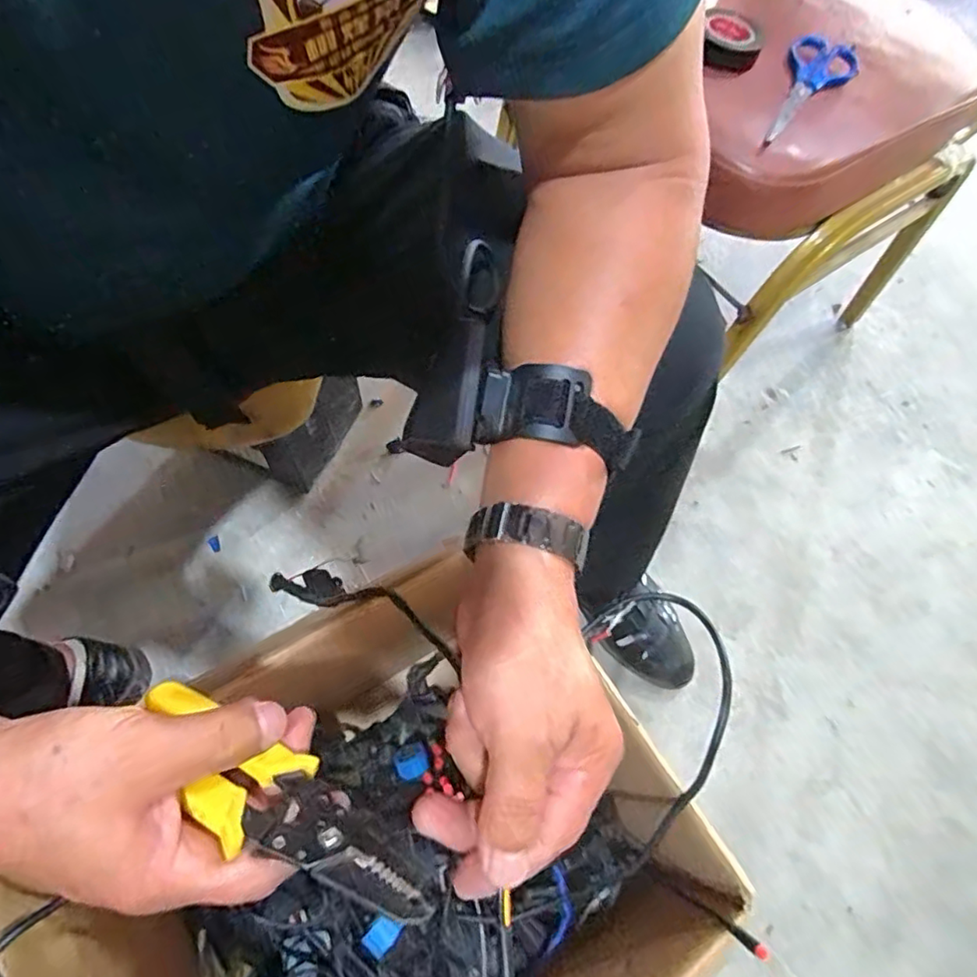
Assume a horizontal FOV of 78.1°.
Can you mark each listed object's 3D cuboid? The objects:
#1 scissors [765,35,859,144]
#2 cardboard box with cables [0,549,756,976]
[{"bbox_3d":[0.276,-0.347,0.524,0.059,0.019,0.168,31,66,10],"label":"scissors"},{"bbox_3d":[-0.090,0.312,0.488,0.436,0.262,0.311,-30,70,-17],"label":"cardboard box with cables"}]

